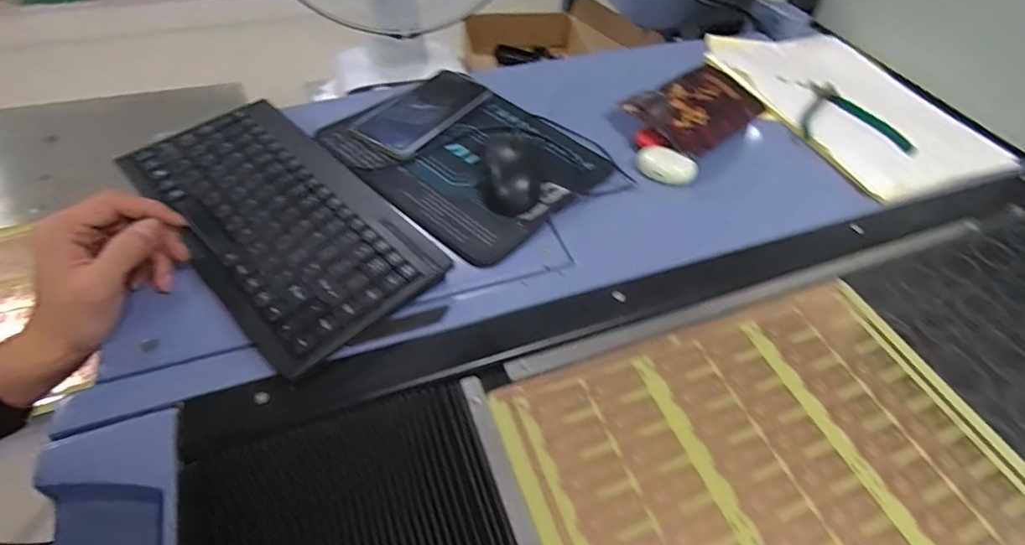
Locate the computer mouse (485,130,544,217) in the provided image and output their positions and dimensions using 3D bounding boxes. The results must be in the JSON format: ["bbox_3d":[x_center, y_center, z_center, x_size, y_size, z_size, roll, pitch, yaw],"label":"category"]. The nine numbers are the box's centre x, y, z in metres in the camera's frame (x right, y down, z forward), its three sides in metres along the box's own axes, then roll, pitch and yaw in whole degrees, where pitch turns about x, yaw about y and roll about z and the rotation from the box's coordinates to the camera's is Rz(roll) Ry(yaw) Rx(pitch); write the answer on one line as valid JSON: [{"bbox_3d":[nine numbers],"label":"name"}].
[{"bbox_3d":[0.002,-0.095,0.480,0.054,0.032,0.085,2,51,-3],"label":"computer mouse"}]

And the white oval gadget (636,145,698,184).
[{"bbox_3d":[0.175,-0.121,0.565,0.068,0.017,0.039,15,52,7],"label":"white oval gadget"}]

